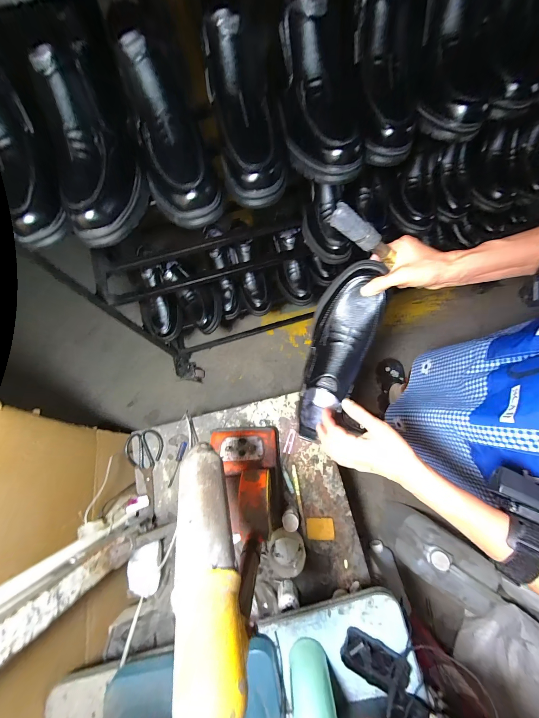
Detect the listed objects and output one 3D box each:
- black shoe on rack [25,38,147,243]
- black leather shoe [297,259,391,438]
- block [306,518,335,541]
[{"bbox_3d":[-0.246,-0.287,0.363,0.091,0.083,0.227,-2,96,1],"label":"black shoe on rack"},{"bbox_3d":[0.117,-0.012,0.416,0.096,0.132,0.287,15,104,5],"label":"black leather shoe"},{"bbox_3d":[0.136,0.451,0.658,0.072,0.012,0.049,2,75,2],"label":"block"}]

